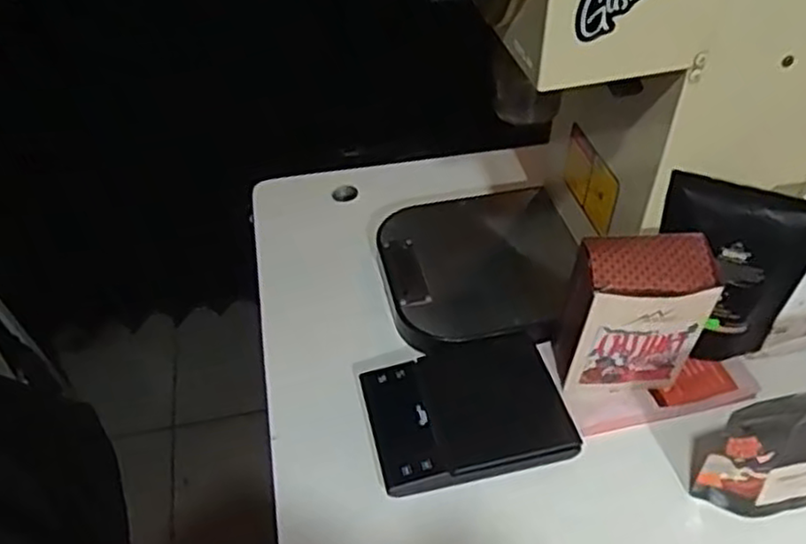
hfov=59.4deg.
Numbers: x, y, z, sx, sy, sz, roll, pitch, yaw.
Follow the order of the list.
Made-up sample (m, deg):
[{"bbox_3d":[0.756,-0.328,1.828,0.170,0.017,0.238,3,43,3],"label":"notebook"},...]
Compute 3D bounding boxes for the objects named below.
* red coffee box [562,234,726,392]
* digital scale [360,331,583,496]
[{"bbox_3d":[0.210,0.045,0.663,0.118,0.163,0.080,4,45,5],"label":"red coffee box"},{"bbox_3d":[0.057,0.129,0.673,0.176,0.029,0.134,-9,45,-8],"label":"digital scale"}]

